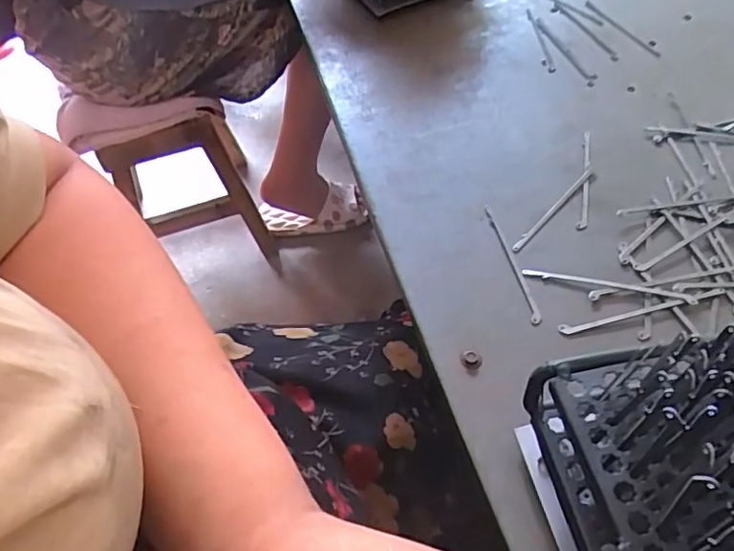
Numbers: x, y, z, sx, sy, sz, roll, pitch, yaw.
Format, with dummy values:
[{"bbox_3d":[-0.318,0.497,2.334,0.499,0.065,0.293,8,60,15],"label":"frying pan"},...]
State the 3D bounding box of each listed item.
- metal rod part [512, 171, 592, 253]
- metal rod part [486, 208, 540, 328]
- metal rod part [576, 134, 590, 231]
[{"bbox_3d":[0.145,-0.051,0.445,0.006,0.004,0.104,36,63,28],"label":"metal rod part"},{"bbox_3d":[0.106,-0.010,0.419,0.007,0.004,0.111,-10,52,-3],"label":"metal rod part"},{"bbox_3d":[0.177,-0.080,0.464,0.007,0.004,0.115,10,54,12],"label":"metal rod part"}]

